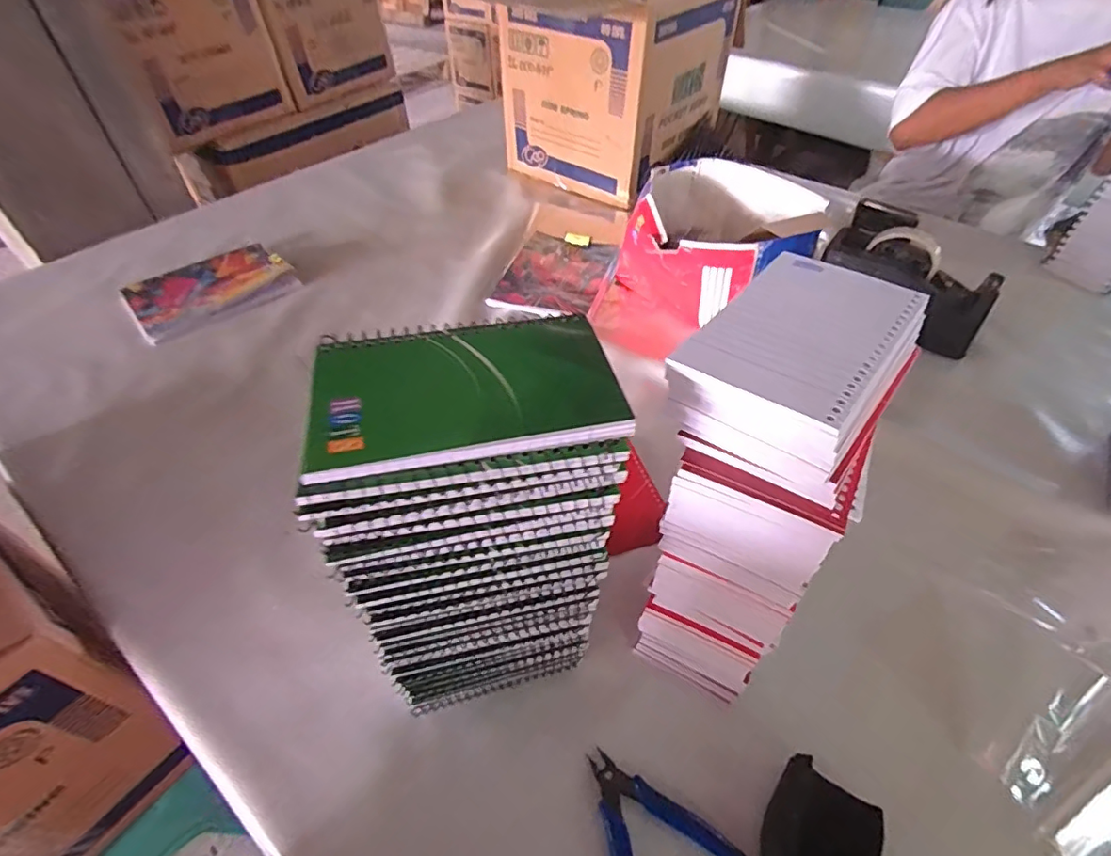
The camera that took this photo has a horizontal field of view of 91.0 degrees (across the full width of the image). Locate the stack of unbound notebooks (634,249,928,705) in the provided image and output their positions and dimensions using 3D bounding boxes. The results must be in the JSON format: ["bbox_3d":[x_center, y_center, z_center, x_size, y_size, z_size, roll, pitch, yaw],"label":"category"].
[{"bbox_3d":[0.120,0.044,0.354,0.107,0.281,0.138,24,52,20],"label":"stack of unbound notebooks"}]

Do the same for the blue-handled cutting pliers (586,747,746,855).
[{"bbox_3d":[0.063,0.267,0.354,0.087,0.006,0.115,-25,53,-22],"label":"blue-handled cutting pliers"}]

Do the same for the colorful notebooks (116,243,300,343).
[{"bbox_3d":[-0.486,-0.198,0.769,0.198,0.028,0.130,-33,56,-27],"label":"colorful notebooks"}]

